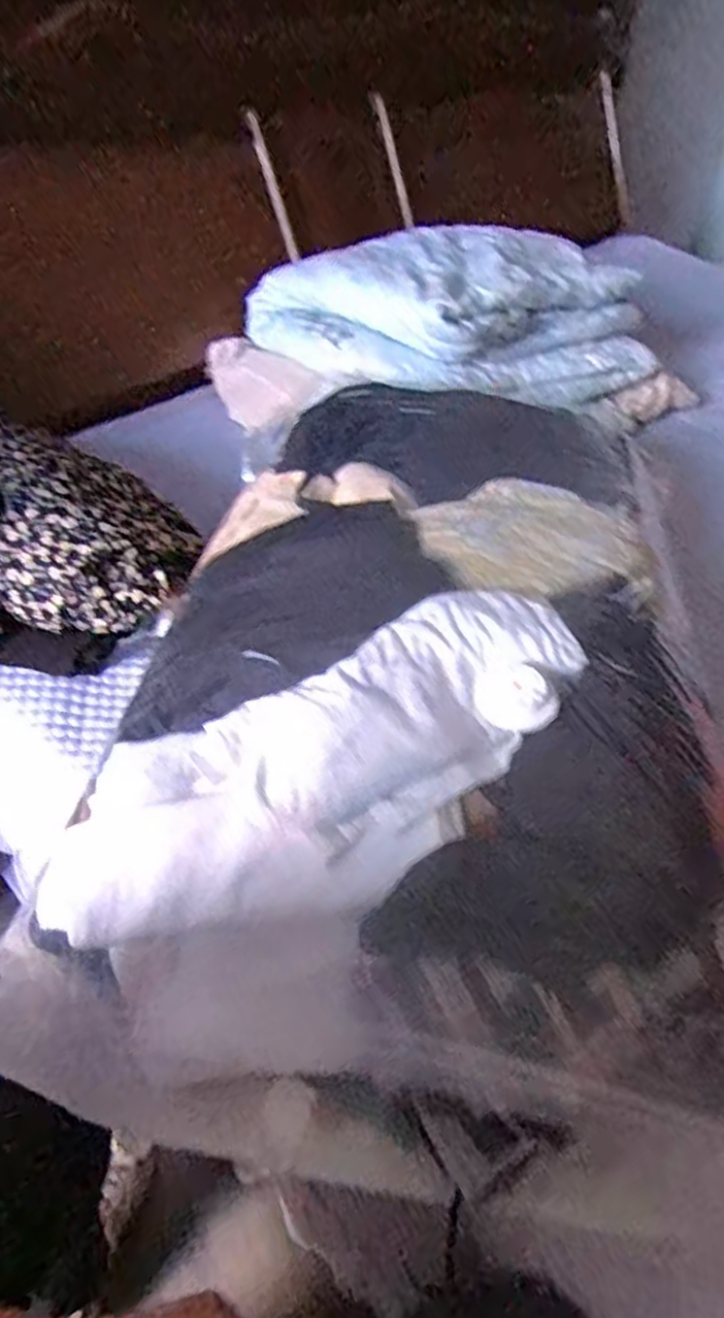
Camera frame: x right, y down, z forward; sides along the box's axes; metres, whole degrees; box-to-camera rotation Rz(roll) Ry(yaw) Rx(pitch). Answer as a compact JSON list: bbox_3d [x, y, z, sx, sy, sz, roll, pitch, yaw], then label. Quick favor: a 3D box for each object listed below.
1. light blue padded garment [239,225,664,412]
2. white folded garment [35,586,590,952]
[{"bbox_3d":[0.139,-0.479,1.028,0.521,0.146,0.304,-14,48,-18],"label":"light blue padded garment"},{"bbox_3d":[-0.021,0.073,0.481,0.386,0.057,0.148,-28,52,-10],"label":"white folded garment"}]

